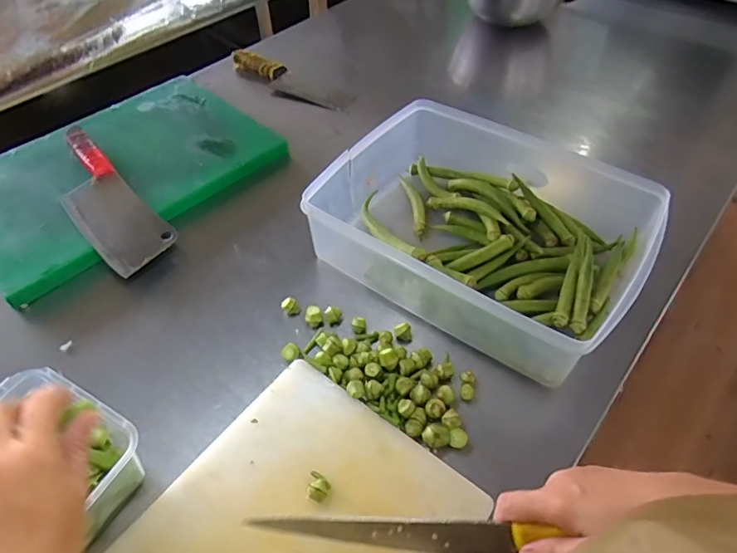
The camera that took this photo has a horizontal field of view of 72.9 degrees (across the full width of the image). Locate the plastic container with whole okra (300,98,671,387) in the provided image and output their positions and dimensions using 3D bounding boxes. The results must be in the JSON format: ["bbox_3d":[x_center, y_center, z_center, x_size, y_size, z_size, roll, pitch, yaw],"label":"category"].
[{"bbox_3d":[0.126,-0.071,0.629,0.384,0.103,0.279,28,57,22],"label":"plastic container with whole okra"}]

